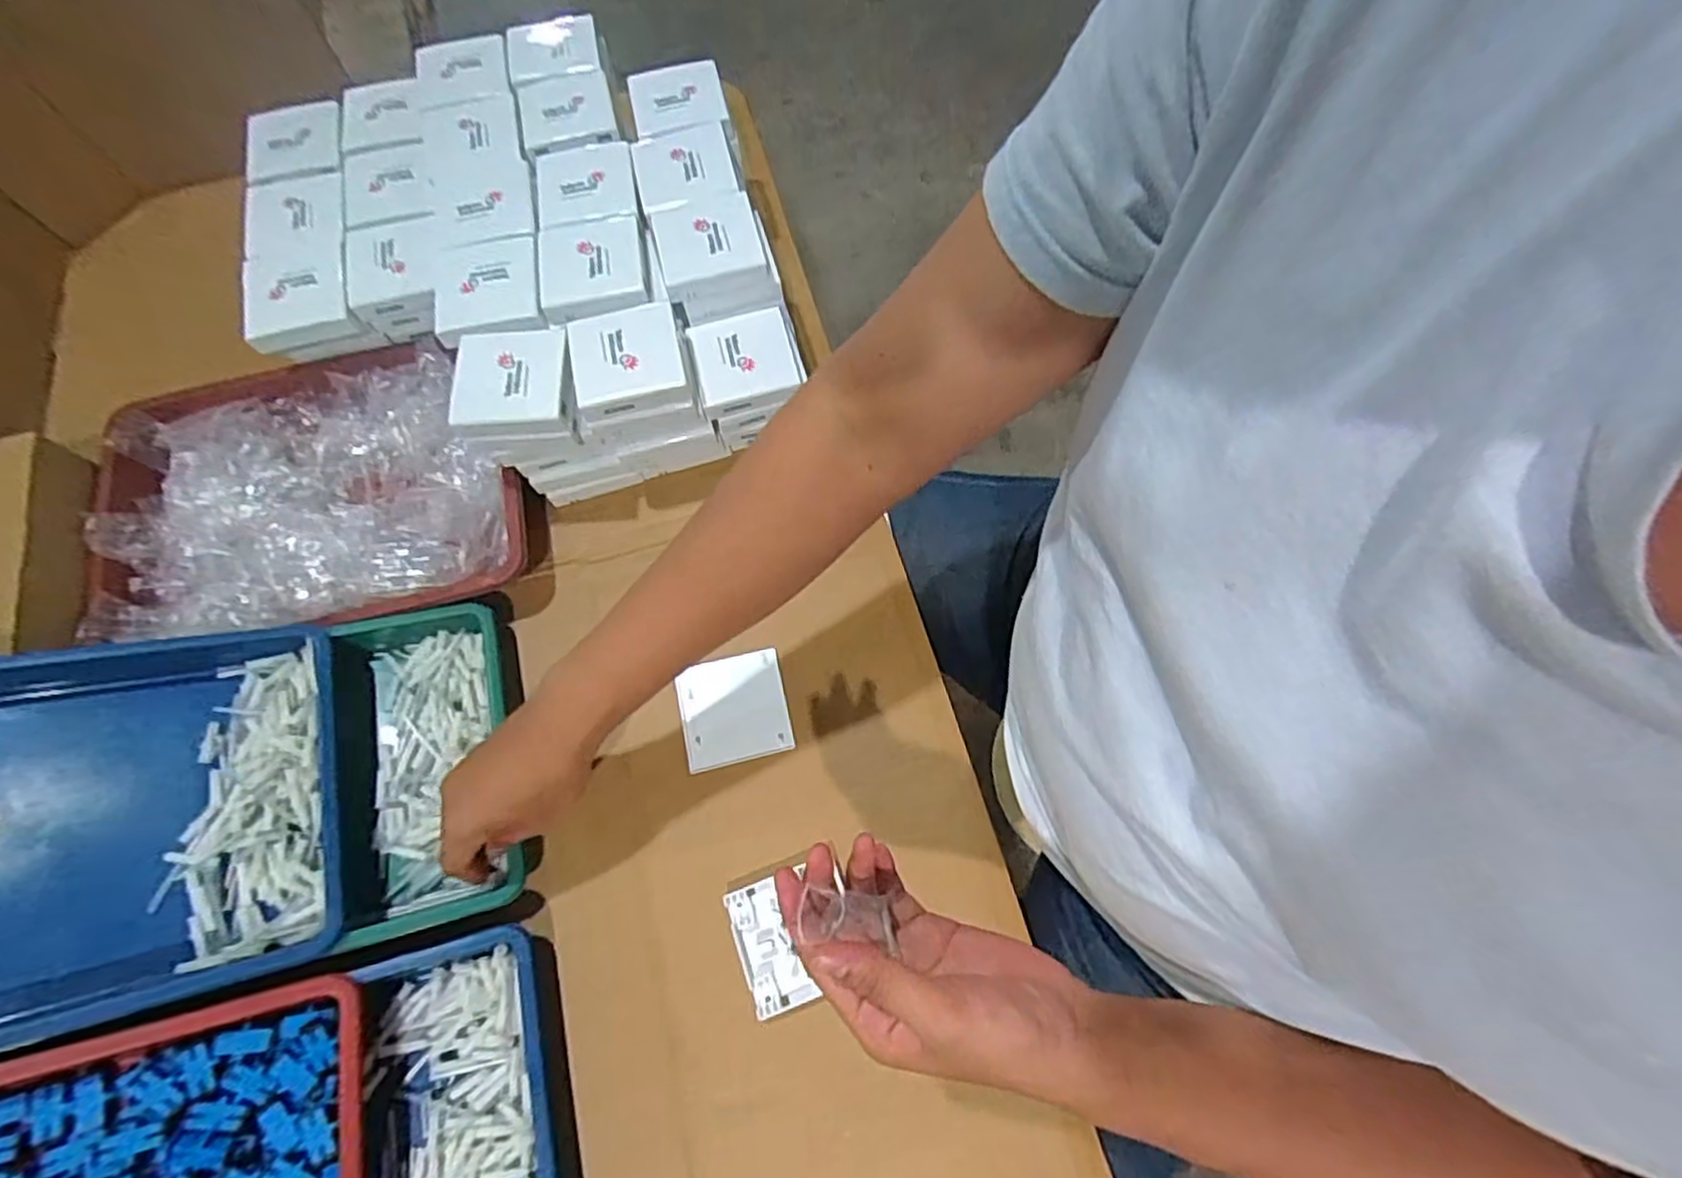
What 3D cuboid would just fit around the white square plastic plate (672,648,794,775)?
[{"bbox_3d":[-0.088,0.099,0.582,0.086,0.006,0.087,-13,69,-3],"label":"white square plastic plate"}]

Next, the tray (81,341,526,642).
[{"bbox_3d":[-0.457,-0.085,0.622,0.346,0.062,0.249,-8,69,-1],"label":"tray"}]

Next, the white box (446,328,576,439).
[{"bbox_3d":[-0.259,-0.166,0.561,0.090,0.026,0.085,-6,69,-1],"label":"white box"}]

